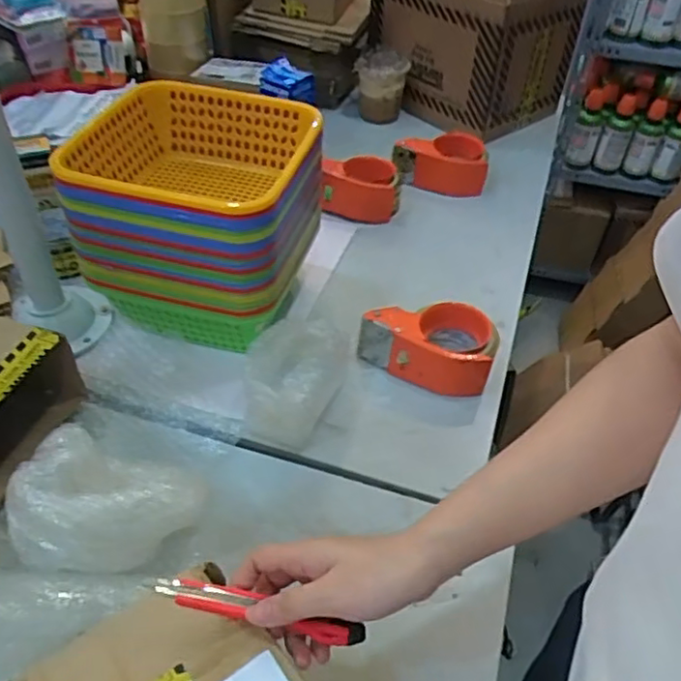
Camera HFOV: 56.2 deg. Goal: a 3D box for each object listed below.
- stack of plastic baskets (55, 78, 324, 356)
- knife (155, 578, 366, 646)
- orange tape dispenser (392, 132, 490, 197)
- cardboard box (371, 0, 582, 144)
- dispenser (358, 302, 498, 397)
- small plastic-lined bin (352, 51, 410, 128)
[{"bbox_3d":[-0.148,-0.128,0.713,0.228,0.211,0.225,12,45,9],"label":"stack of plastic baskets"},{"bbox_3d":[-0.050,0.174,0.412,0.137,0.009,0.017,18,44,-8],"label":"knife"},{"bbox_3d":[0.152,-0.273,0.982,0.143,0.063,0.077,5,44,2],"label":"orange tape dispenser"},{"bbox_3d":[0.221,-0.570,1.099,0.208,0.322,0.289,-30,53,-29],"label":"cardboard box"},{"bbox_3d":[0.093,0.005,0.698,0.145,0.063,0.093,3,44,0],"label":"dispenser"},{"bbox_3d":[0.072,-0.452,1.146,0.096,0.105,0.088,1,44,-2],"label":"small plastic-lined bin"}]

